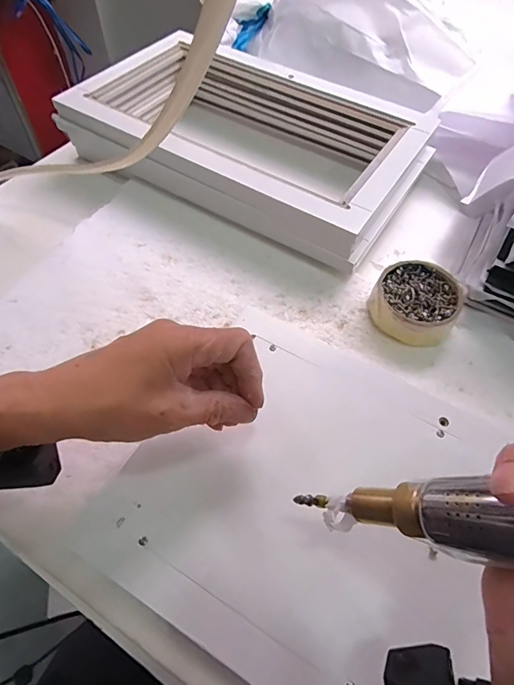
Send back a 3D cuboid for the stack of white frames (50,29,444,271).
[{"bbox_3d":[-0.015,-0.268,0.534,0.431,0.065,0.242,28,60,15],"label":"stack of white frames"}]

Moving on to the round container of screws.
[{"bbox_3d":[0.162,-0.040,0.417,0.083,0.033,0.089,1,58,-1],"label":"round container of screws"}]

